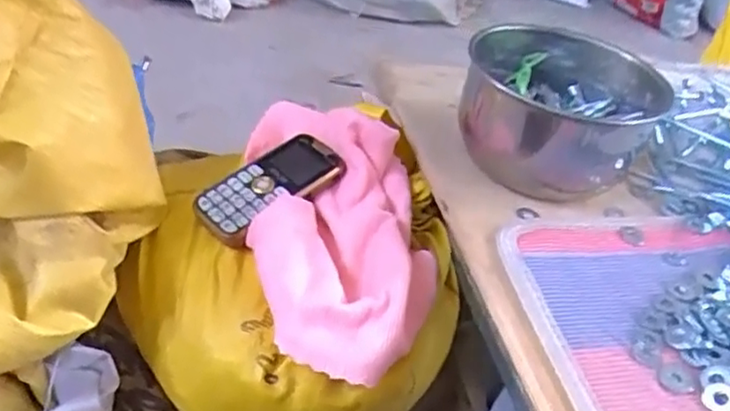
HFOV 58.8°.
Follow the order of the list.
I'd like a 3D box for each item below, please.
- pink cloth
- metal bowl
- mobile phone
[{"bbox_3d":[-0.017,0.010,0.526,0.149,0.078,0.257,2,40,-12],"label":"pink cloth"},{"bbox_3d":[0.169,-0.085,0.586,0.158,0.083,0.191,17,39,6],"label":"metal bowl"},{"bbox_3d":[-0.079,-0.022,0.542,0.121,0.021,0.057,-29,50,-36],"label":"mobile phone"}]

